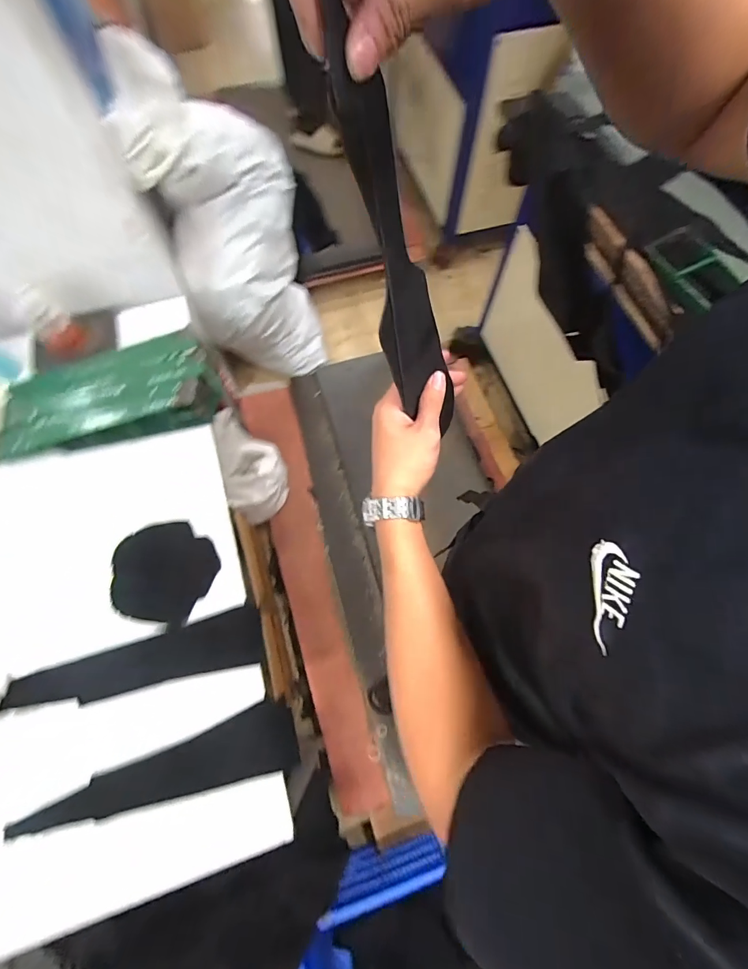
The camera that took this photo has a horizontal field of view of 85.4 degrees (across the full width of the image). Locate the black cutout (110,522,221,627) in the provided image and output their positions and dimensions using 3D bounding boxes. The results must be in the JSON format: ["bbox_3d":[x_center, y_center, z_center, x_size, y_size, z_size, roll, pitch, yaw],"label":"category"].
[{"bbox_3d":[-0.435,0.177,0.832,0.199,0.008,0.192,23,69,6],"label":"black cutout"}]

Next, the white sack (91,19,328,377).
[{"bbox_3d":[-0.454,-0.797,1.434,0.463,0.950,0.414,-22,71,-11],"label":"white sack"}]

